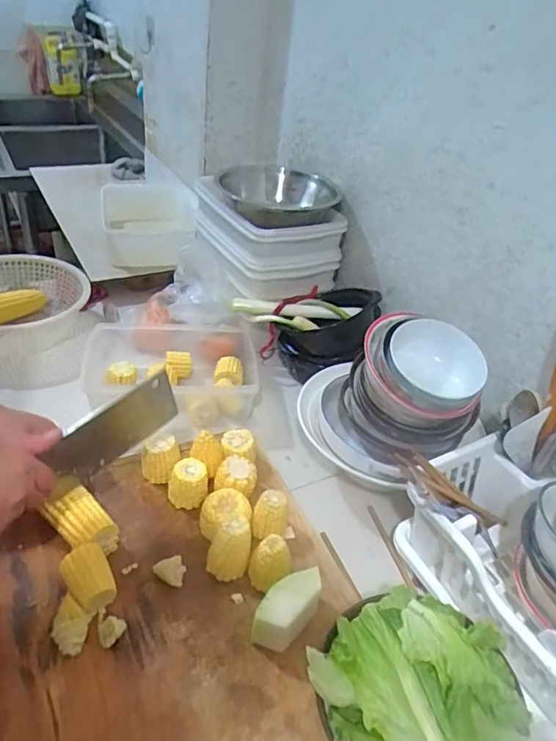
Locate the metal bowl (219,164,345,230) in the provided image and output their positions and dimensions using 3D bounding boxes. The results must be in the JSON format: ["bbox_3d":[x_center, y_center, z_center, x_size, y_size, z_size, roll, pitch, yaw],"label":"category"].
[{"bbox_3d":[-0.002,-0.339,1.049,0.199,0.063,0.201,5,36,-4],"label":"metal bowl"}]

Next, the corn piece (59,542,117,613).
[{"bbox_3d":[-0.223,0.246,0.630,0.048,0.046,0.068,-20,45,-32],"label":"corn piece"}]

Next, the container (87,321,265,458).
[{"bbox_3d":[-0.198,0.013,0.986,0.315,0.103,0.215,0,37,-9],"label":"container"}]

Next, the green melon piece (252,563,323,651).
[{"bbox_3d":[0.011,0.278,0.621,0.046,0.062,0.103,31,43,29],"label":"green melon piece"}]

